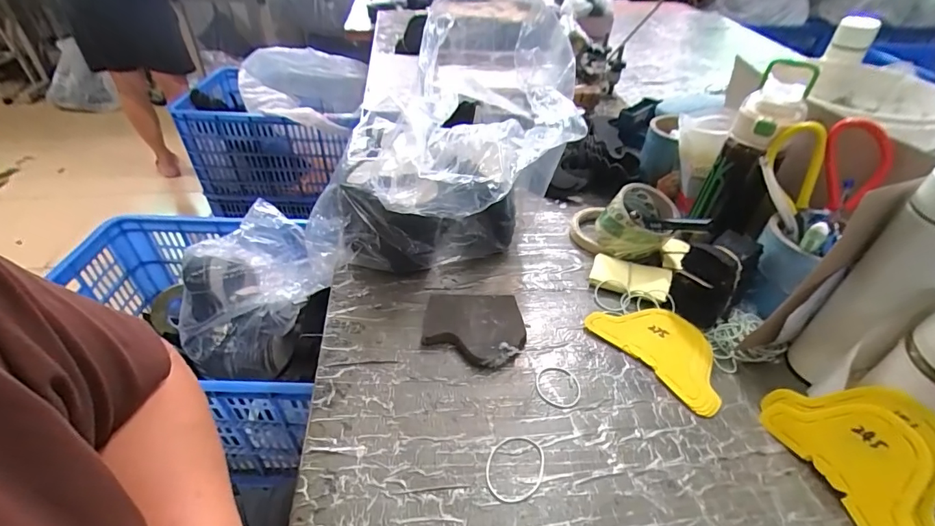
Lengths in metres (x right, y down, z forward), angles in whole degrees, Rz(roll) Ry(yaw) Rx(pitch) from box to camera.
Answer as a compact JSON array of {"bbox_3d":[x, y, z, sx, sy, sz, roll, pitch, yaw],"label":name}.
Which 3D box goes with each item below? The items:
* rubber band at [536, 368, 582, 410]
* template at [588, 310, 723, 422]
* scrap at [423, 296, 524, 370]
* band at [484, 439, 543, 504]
[{"bbox_3d":[0.091,0.124,0.446,0.045,0.004,0.048,1,40,-1],"label":"rubber band"},{"bbox_3d":[0.215,0.089,0.486,0.088,0.012,0.148,-27,48,-30],"label":"template"},{"bbox_3d":[0.007,0.072,0.485,0.105,0.020,0.091,0,40,-2],"label":"scrap"},{"bbox_3d":[0.041,0.176,0.382,0.047,0.004,0.059,12,41,13],"label":"band"}]

